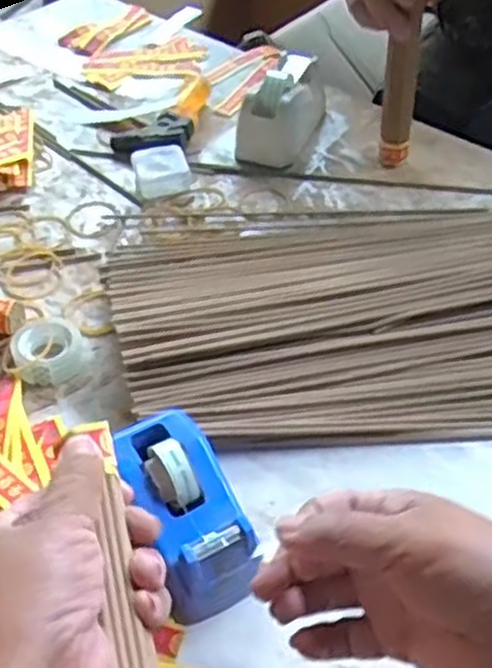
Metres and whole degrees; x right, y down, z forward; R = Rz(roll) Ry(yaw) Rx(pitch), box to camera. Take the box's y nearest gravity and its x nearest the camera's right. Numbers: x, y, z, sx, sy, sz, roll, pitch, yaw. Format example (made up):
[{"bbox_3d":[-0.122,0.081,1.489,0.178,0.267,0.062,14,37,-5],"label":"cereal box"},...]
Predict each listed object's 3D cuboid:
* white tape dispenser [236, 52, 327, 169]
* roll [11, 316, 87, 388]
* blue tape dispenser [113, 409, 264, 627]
[{"bbox_3d":[0.035,-0.208,0.725,0.054,0.059,0.115,16,48,15],"label":"white tape dispenser"},{"bbox_3d":[-0.132,0.011,0.532,0.046,0.020,0.042,0,46,0],"label":"roll"},{"bbox_3d":[-0.033,0.094,0.423,0.055,0.049,0.108,-20,49,-19],"label":"blue tape dispenser"}]

